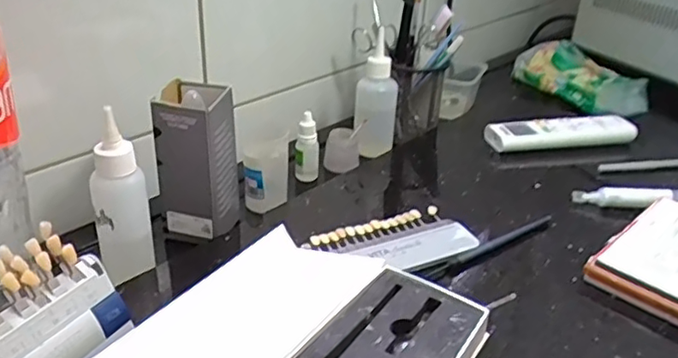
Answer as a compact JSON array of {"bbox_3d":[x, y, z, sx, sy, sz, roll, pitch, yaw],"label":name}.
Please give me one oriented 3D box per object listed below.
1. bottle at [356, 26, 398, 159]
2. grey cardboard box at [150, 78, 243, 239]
[{"bbox_3d":[0.042,-0.085,0.670,0.045,0.129,0.043,5,29,5],"label":"bottle"},{"bbox_3d":[-0.124,-0.015,0.531,0.059,0.126,0.061,6,29,7],"label":"grey cardboard box"}]

